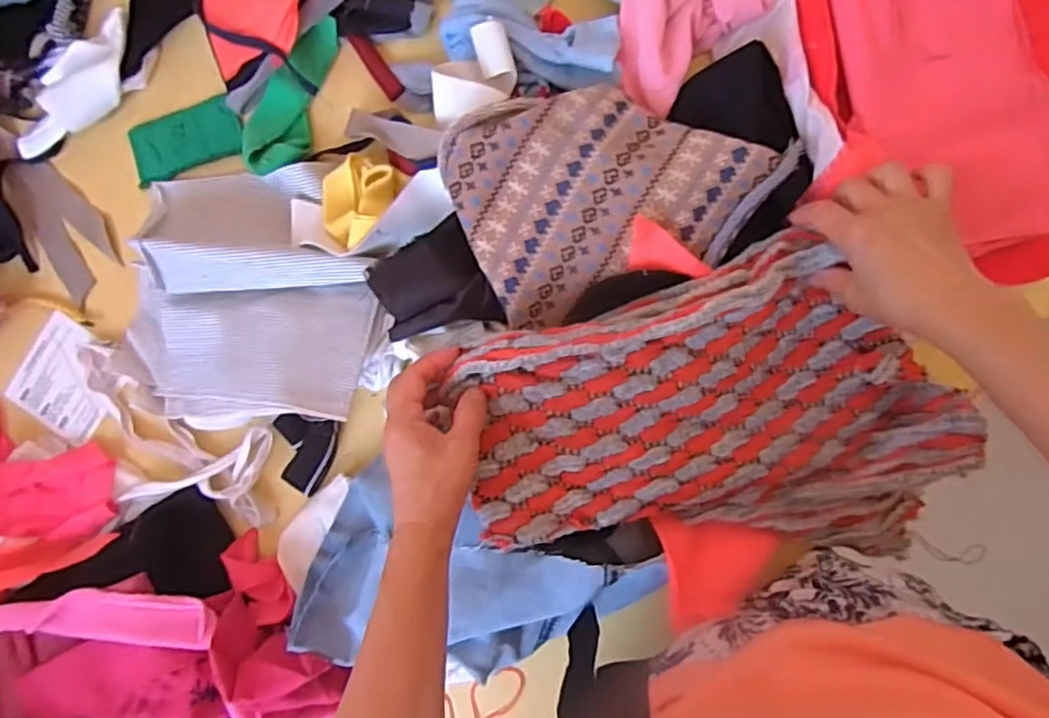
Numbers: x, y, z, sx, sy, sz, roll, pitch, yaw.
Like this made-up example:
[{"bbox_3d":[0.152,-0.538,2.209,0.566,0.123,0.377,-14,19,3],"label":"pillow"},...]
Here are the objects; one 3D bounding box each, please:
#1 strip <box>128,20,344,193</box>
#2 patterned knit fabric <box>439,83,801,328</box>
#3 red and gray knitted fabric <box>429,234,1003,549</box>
[{"bbox_3d":[-0.240,-0.200,0.579,0.212,0.035,0.092,-27,87,4],"label":"strip"},{"bbox_3d":[0.072,-0.129,0.489,0.239,0.041,0.169,-22,87,5],"label":"patterned knit fabric"},{"bbox_3d":[0.134,0.030,0.480,0.337,0.079,0.210,-2,89,5],"label":"red and gray knitted fabric"}]

